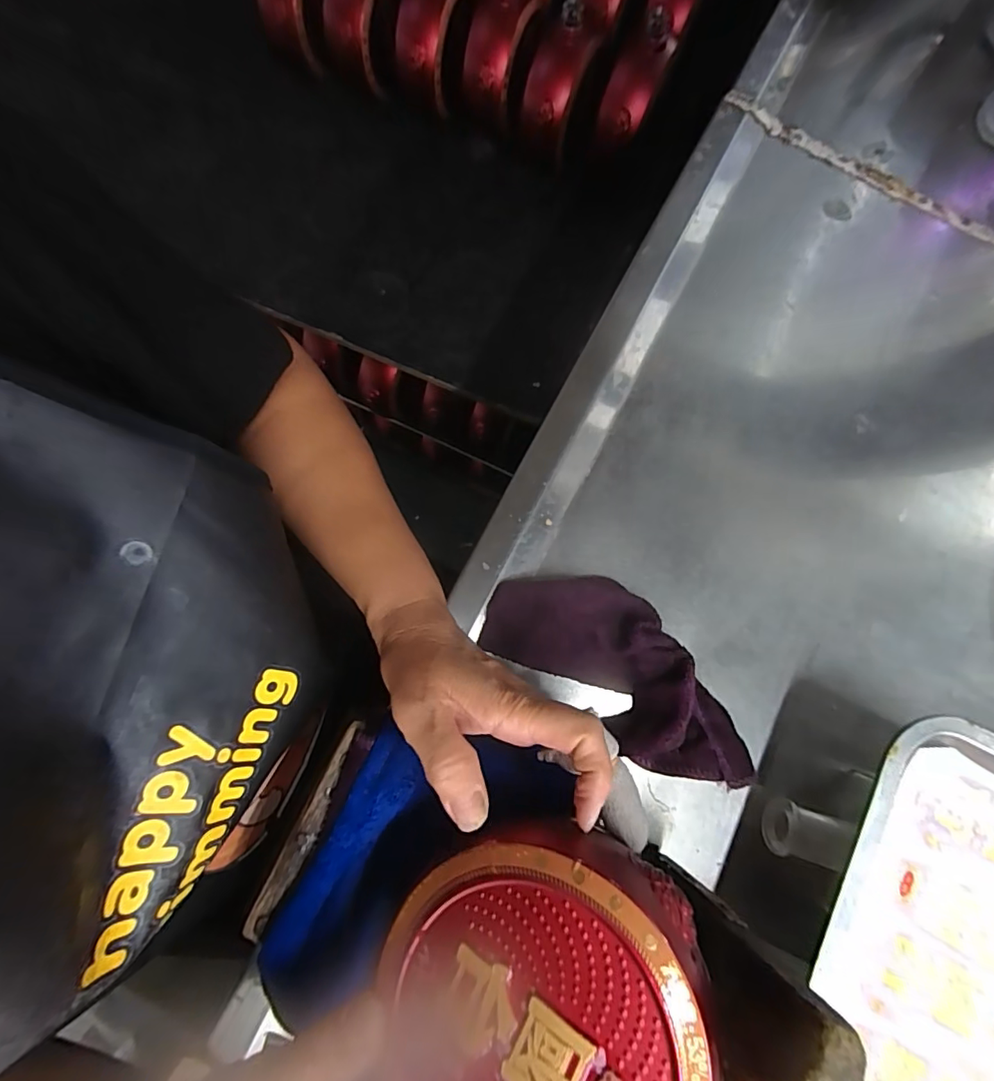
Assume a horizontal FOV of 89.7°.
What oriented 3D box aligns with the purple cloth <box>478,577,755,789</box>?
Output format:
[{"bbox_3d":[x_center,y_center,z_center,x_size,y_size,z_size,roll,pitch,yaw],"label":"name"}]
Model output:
[{"bbox_3d":[0.085,0.082,0.314,0.190,0.030,0.078,37,81,6],"label":"purple cloth"}]

